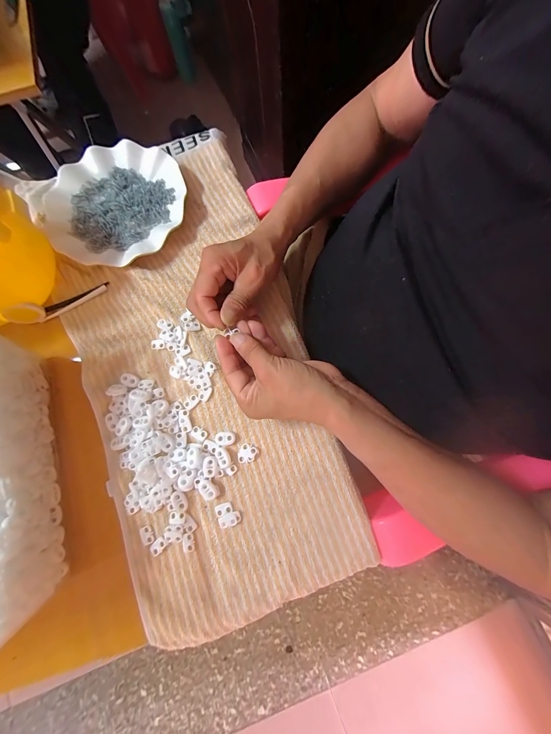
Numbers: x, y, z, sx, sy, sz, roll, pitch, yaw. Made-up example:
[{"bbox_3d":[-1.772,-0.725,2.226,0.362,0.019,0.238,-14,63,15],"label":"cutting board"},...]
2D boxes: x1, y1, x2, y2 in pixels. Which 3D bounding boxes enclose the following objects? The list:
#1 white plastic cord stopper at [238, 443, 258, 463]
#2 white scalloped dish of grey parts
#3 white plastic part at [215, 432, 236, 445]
[{"bbox_3d":[-0.032,0.098,0.304,0.018,0.006,0.022,32,81,9],"label":"white plastic cord stopper"},{"bbox_3d":[-0.214,-0.217,0.366,0.185,0.023,0.179,-1,78,3],"label":"white scalloped dish of grey parts"},{"bbox_3d":[-0.057,0.081,0.309,0.023,0.005,0.014,-3,77,2],"label":"white plastic part"}]

